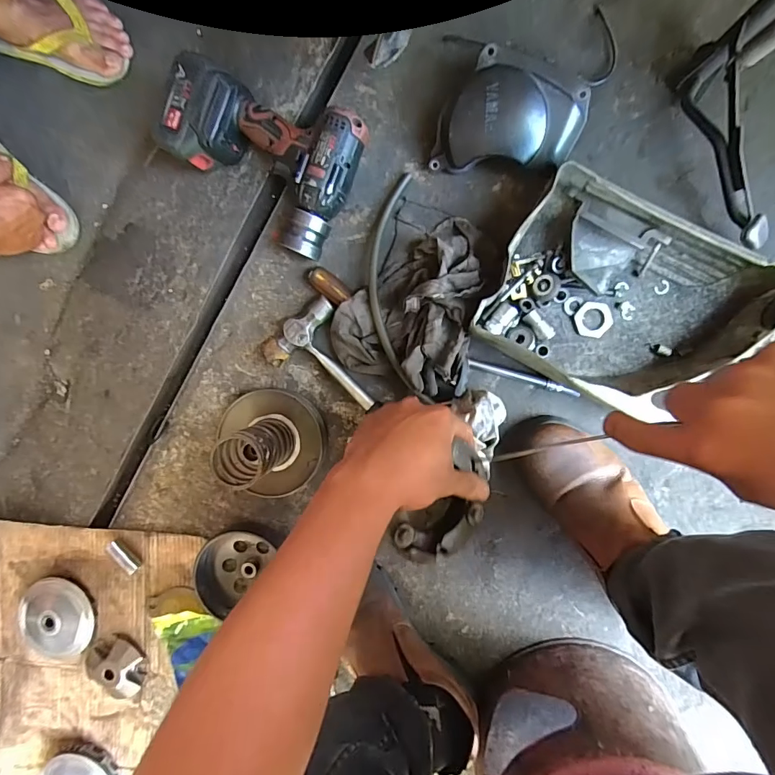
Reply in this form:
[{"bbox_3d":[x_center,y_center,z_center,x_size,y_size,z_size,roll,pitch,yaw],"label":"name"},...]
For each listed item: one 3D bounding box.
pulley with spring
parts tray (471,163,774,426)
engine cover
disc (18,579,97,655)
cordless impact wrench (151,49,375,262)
[{"bbox_3d":[-0.148,0.065,0.511,0.119,0.123,0.126,-34,89,7],"label":"pulley with spring"},{"bbox_3d":[0.263,-0.092,0.480,0.285,0.074,0.224,31,96,4],"label":"parts tray"},{"bbox_3d":[0.135,-0.298,0.480,0.157,0.079,0.108,10,94,6],"label":"engine cover"},{"bbox_3d":[-0.466,0.327,0.606,0.110,0.023,0.108,0,93,7],"label":"disc"},{"bbox_3d":[-0.160,-0.277,0.522,0.244,0.066,0.162,26,96,5],"label":"cordless impact wrench"}]

